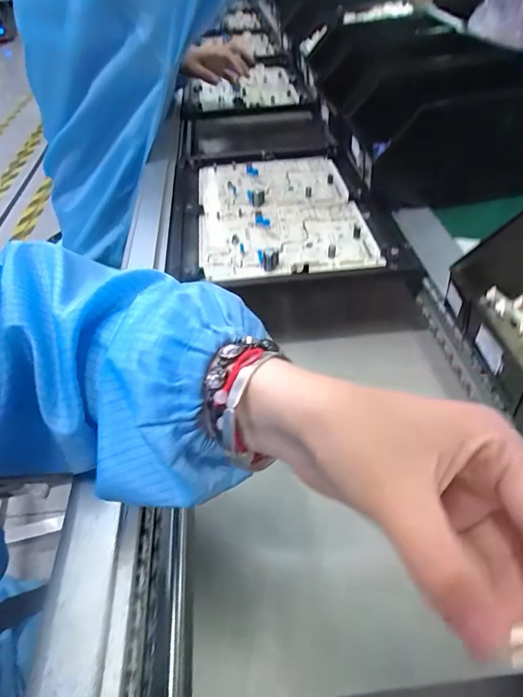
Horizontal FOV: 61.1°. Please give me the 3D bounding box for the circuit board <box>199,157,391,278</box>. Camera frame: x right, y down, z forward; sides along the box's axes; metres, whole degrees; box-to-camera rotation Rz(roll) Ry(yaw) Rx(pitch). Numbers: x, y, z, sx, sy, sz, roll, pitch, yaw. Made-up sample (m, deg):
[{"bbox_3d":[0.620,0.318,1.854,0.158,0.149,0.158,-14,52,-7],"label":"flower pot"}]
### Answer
[{"bbox_3d":[0.019,-0.175,0.558,0.191,0.029,0.282,-5,44,-4],"label":"circuit board"}]

